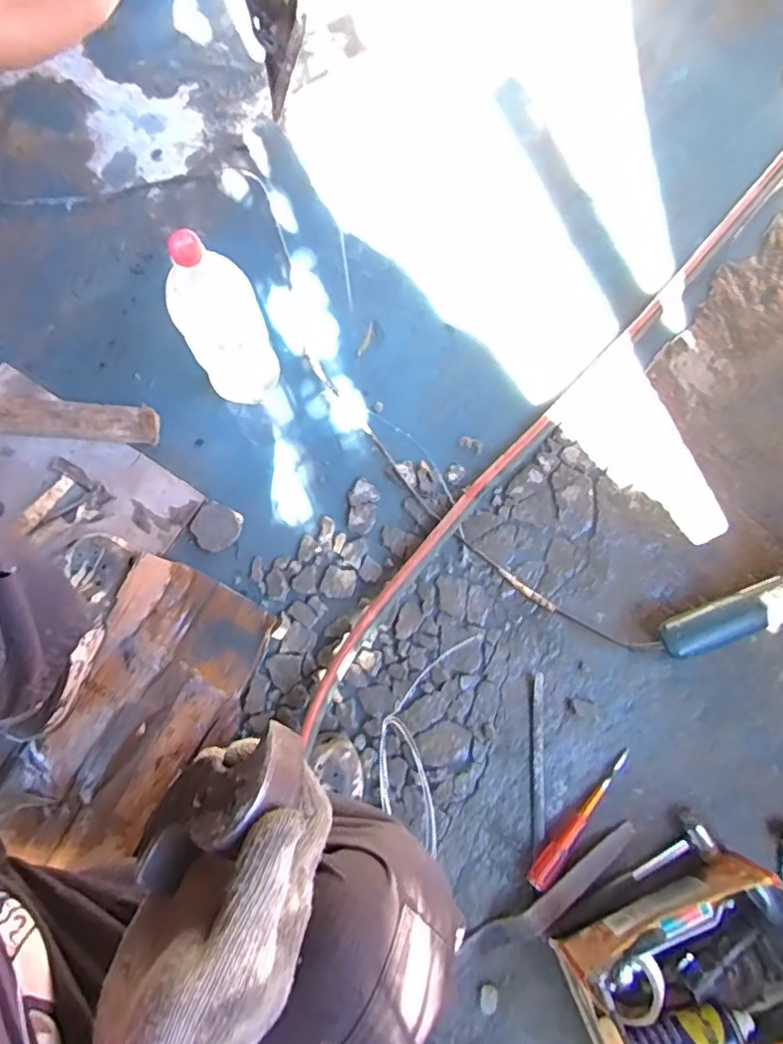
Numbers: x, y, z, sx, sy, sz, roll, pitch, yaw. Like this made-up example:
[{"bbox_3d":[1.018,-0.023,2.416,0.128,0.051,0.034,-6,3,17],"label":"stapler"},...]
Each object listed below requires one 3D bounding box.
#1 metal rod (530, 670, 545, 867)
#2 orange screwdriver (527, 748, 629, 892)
[{"bbox_3d":[0.181,0.297,0.734,0.015,0.011,0.208,3,77,-1],"label":"metal rod"},{"bbox_3d":[0.230,0.355,0.710,0.024,0.019,0.190,42,79,7],"label":"orange screwdriver"}]

